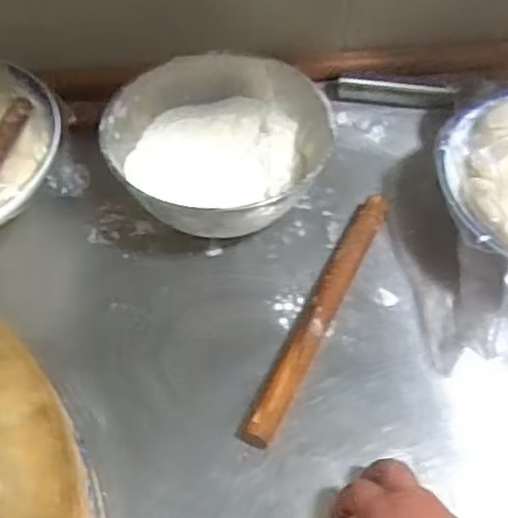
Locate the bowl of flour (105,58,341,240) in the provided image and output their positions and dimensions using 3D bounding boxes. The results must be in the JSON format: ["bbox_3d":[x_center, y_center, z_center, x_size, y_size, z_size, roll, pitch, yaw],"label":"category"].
[{"bbox_3d":[-0.032,-0.094,0.686,0.204,0.095,0.182,-16,55,-11],"label":"bowl of flour"}]

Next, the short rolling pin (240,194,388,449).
[{"bbox_3d":[0.059,0.046,0.626,0.028,0.026,0.265,21,56,15],"label":"short rolling pin"}]

